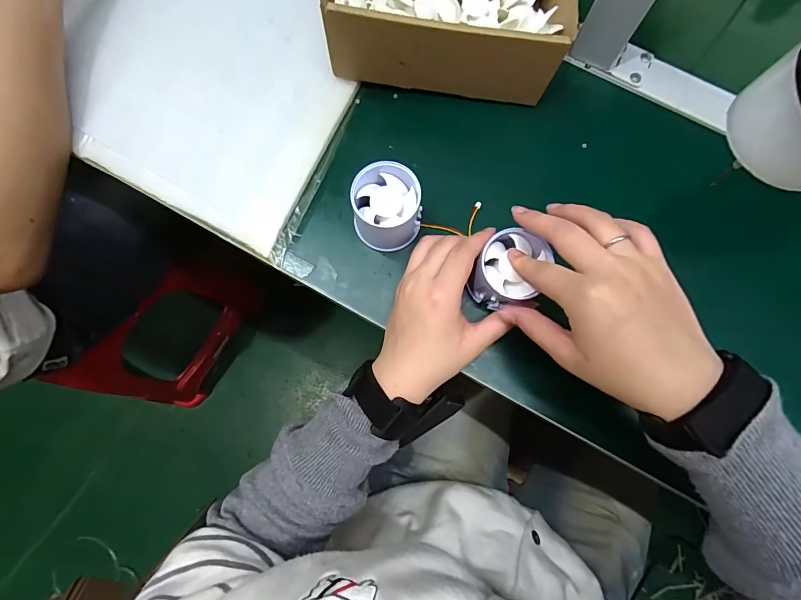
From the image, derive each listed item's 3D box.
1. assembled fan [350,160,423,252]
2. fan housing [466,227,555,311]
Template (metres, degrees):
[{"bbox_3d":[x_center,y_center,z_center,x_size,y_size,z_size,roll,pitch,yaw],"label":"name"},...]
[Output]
[{"bbox_3d":[-0.010,-0.072,0.327,0.052,0.050,0.052,0,79,-1],"label":"assembled fan"},{"bbox_3d":[0.079,-0.020,0.313,0.046,0.046,0.053,16,79,2],"label":"fan housing"}]

